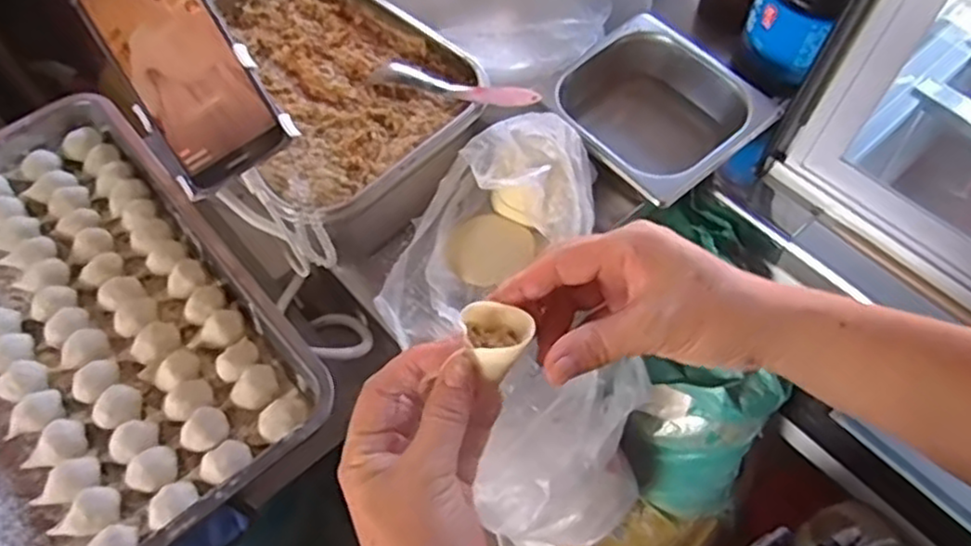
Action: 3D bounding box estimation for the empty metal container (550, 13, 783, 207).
[{"bbox_3d":[0.153,-0.140,0.678,0.159,0.071,0.176,-36,65,-18],"label":"empty metal container"}]

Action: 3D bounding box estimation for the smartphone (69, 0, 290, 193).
[{"bbox_3d":[-0.203,-0.140,0.481,0.078,0.006,0.160,-33,93,1],"label":"smartphone"}]

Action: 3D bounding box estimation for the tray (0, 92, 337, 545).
[{"bbox_3d":[-0.399,0.054,0.638,0.348,0.064,0.505,-36,65,-18],"label":"tray"}]

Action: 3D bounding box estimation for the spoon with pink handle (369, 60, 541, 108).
[{"bbox_3d":[-0.027,-0.164,0.627,0.164,0.018,0.026,19,61,27],"label":"spoon with pink handle"}]

